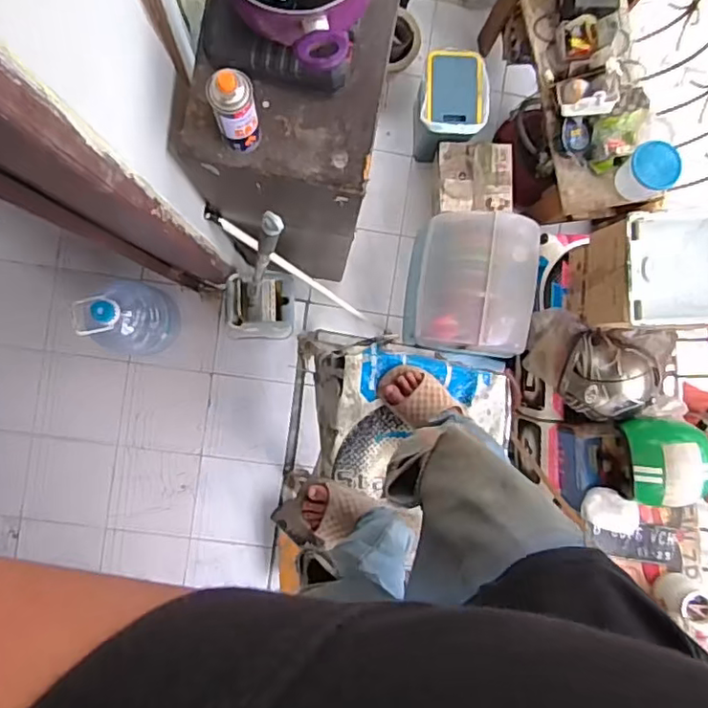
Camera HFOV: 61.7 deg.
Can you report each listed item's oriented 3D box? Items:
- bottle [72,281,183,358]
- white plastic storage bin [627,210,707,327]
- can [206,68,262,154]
[{"bbox_3d":[-0.684,-0.119,1.837,0.218,0.419,0.241,1,90,-3],"label":"bottle"},{"bbox_3d":[0.824,-0.208,1.394,0.326,0.109,0.271,-2,90,-3],"label":"white plastic storage bin"},{"bbox_3d":[-0.184,-0.377,0.942,0.065,0.179,0.061,0,90,-3],"label":"can"}]

